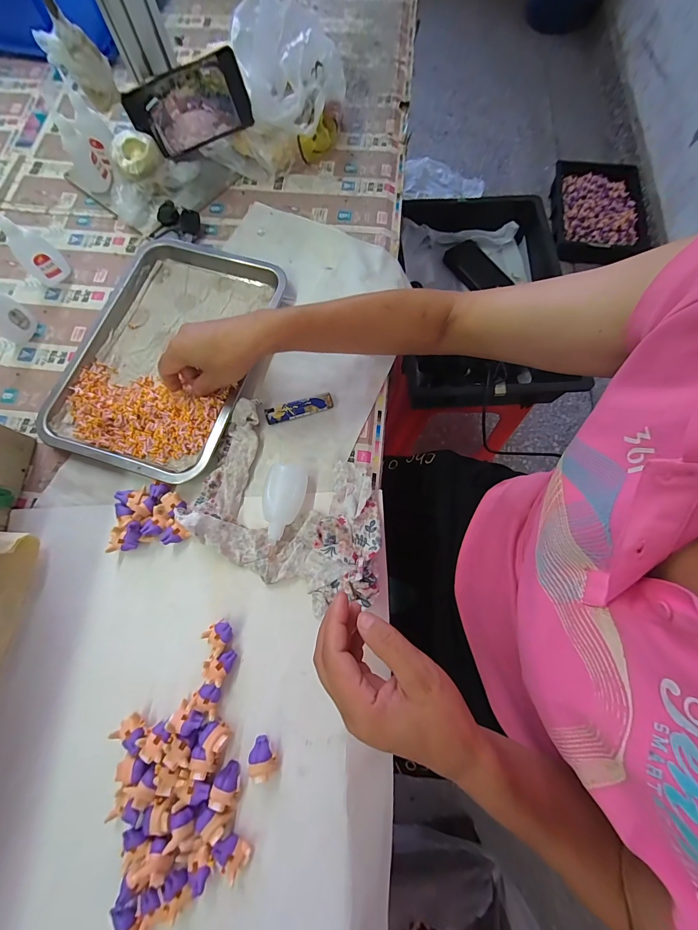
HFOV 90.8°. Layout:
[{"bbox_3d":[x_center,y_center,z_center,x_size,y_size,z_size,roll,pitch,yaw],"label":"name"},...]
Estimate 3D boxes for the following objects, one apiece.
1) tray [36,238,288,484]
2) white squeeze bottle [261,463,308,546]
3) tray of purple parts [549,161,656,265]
[{"bbox_3d":[-0.234,-0.147,0.430,0.228,0.021,0.310,17,75,5],"label":"tray"},{"bbox_3d":[-0.073,0.041,0.372,0.042,0.020,0.084,12,74,3],"label":"white squeeze bottle"},{"bbox_3d":[0.965,-1.012,1.339,0.308,0.084,0.450,4,73,2],"label":"tray of purple parts"}]

